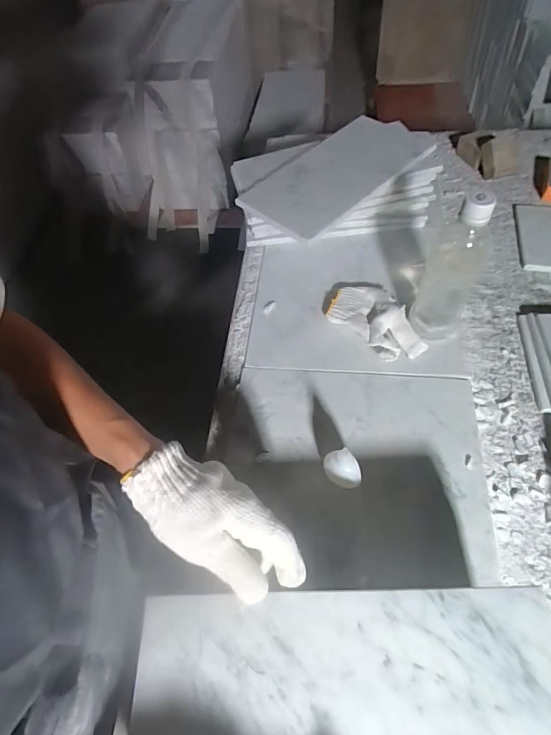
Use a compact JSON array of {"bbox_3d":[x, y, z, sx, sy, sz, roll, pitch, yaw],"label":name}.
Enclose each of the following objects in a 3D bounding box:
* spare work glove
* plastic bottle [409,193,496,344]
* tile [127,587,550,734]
[{"bbox_3d":[0.146,-0.069,0.580,0.092,0.035,0.151,-36,63,-19],"label":"spare work glove"},{"bbox_3d":[0.216,-0.111,0.502,0.067,0.206,0.062,20,60,15],"label":"plastic bottle"},{"bbox_3d":[0.051,0.235,0.273,0.298,0.016,0.148,-2,57,1],"label":"tile"}]

